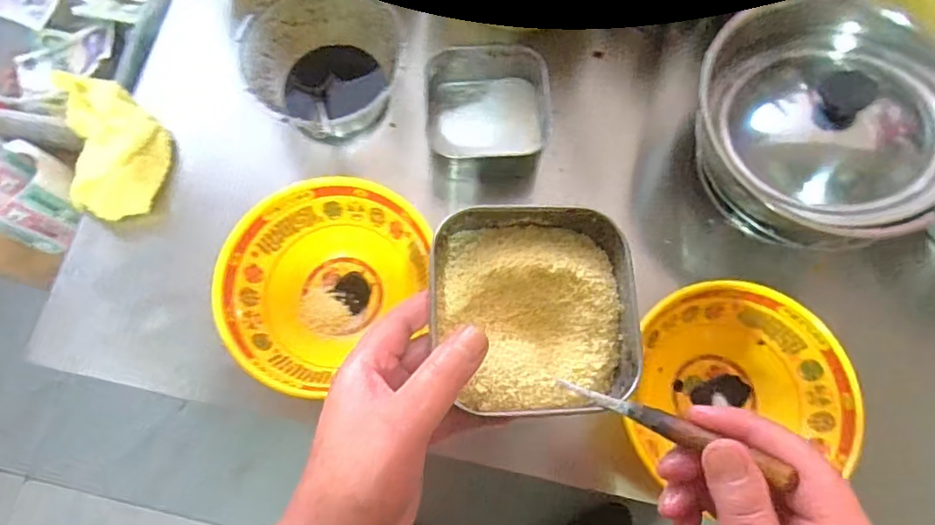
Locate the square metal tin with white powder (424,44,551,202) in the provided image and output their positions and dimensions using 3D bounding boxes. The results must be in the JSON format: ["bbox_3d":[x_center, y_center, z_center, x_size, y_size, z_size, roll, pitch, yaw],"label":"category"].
[{"bbox_3d":[0.022,-0.133,0.535,0.121,0.086,0.124,-4,73,-2],"label":"square metal tin with white powder"}]

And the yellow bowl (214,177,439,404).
[{"bbox_3d":[-0.115,0.023,0.467,0.150,0.078,0.166,7,73,2],"label":"yellow bowl"}]

